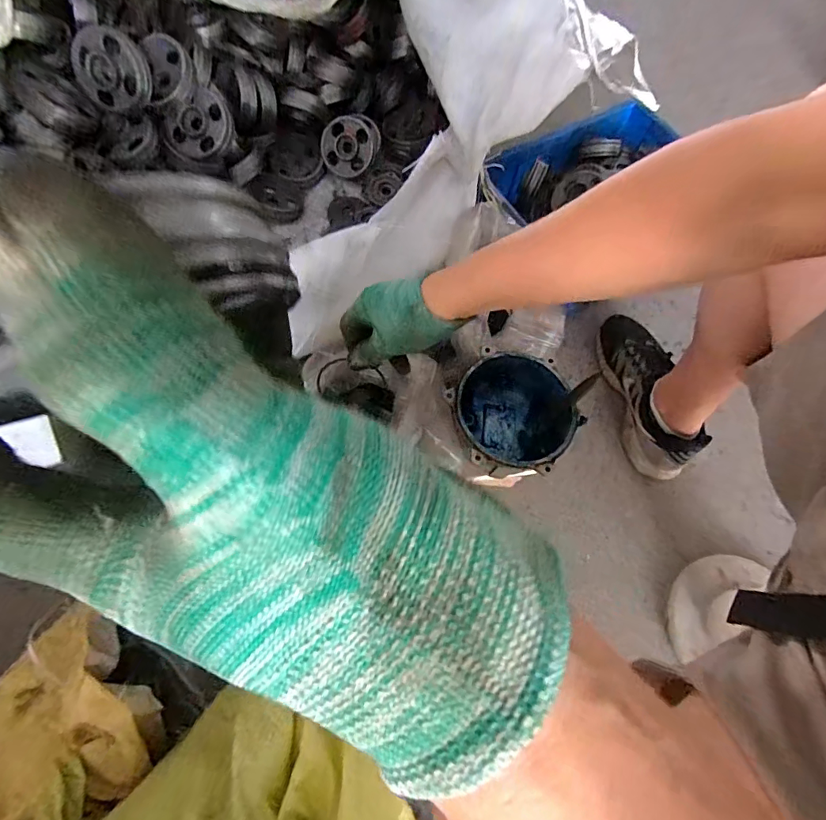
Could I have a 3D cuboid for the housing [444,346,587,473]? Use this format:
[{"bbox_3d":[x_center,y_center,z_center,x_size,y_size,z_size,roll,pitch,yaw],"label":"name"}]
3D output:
[{"bbox_3d":[0.122,0.010,0.589,0.144,0.080,0.147,35,70,12],"label":"housing"}]

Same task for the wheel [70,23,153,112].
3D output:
[{"bbox_3d":[-0.377,-0.424,0.575,0.087,0.088,0.024,22,36,-28],"label":"wheel"}]

